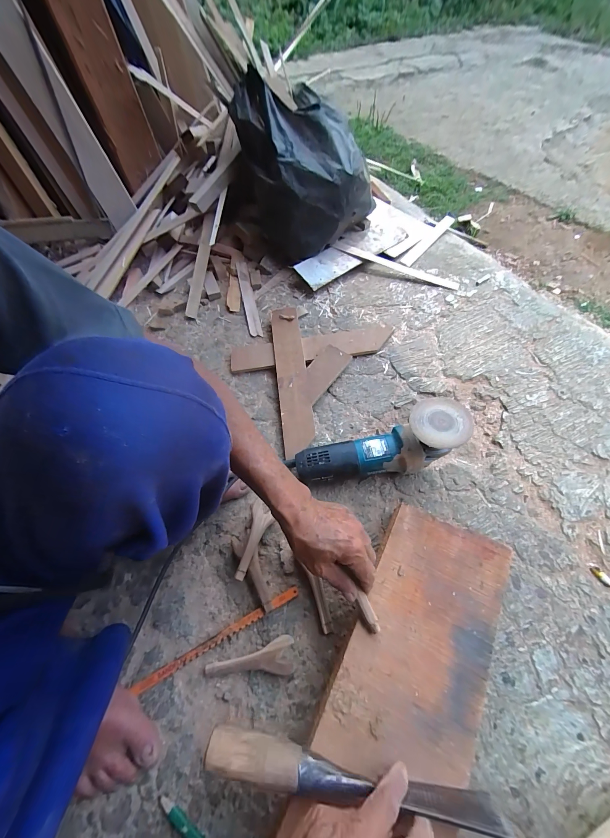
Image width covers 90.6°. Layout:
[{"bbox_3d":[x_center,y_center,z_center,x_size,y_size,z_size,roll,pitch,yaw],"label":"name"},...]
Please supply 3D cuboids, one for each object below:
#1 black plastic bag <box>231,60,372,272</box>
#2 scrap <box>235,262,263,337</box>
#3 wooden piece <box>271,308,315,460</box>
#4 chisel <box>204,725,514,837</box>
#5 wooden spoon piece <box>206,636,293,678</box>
[{"bbox_3d":[-0.014,-0.574,0.724,0.291,0.273,0.259,32,68,20],"label":"black plastic bag"},{"bbox_3d":[-0.141,-0.301,0.746,0.029,0.009,0.240,-11,68,-10],"label":"scrap"},{"bbox_3d":[-0.028,-0.094,0.626,0.063,0.011,0.348,-9,67,3],"label":"wooden piece"},{"bbox_3d":[0.040,0.346,0.290,0.275,0.033,0.032,7,57,5],"label":"chisel"},{"bbox_3d":[-0.076,0.321,0.407,0.120,0.026,0.040,-5,61,2],"label":"wooden spoon piece"}]

